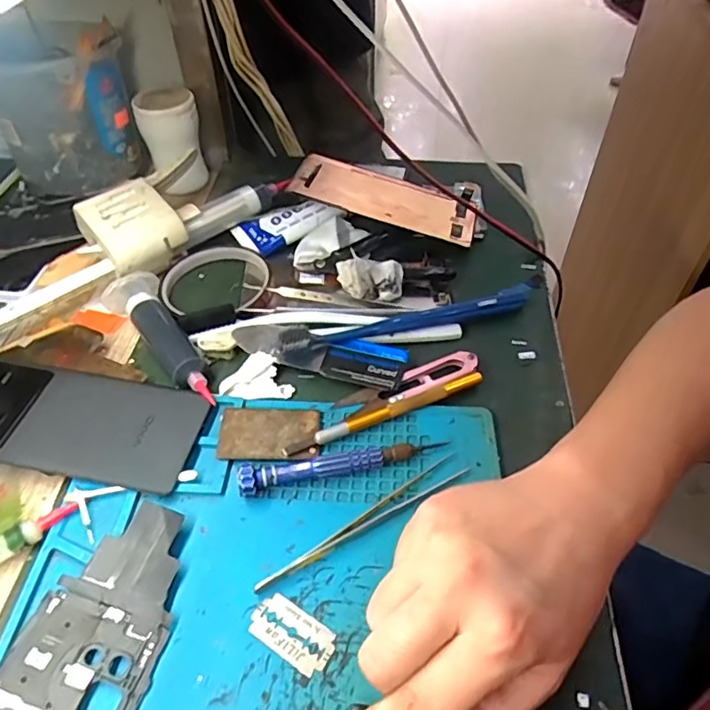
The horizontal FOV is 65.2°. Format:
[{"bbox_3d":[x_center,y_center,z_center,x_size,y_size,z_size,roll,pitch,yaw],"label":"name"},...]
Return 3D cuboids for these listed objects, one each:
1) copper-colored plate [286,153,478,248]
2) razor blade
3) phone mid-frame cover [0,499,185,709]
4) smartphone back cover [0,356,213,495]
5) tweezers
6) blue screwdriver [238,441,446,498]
[{"bbox_3d":[0.027,-0.140,0.487,0.162,0.010,0.071,19,49,2],"label":"copper-colored plate"},{"bbox_3d":[-0.031,0.133,0.267,0.042,0.004,0.023,26,53,21],"label":"razor blade"},{"bbox_3d":[-0.119,0.124,0.270,0.064,0.005,0.104,16,52,5],"label":"phone mid-frame cover"},{"bbox_3d":[-0.176,0.037,0.342,0.158,0.013,0.073,8,49,7],"label":"smartphone back cover"},{"bbox_3d":[0.006,0.090,0.304,0.132,0.006,0.013,-25,53,-21],"label":"tweezers"},{"bbox_3d":[-0.006,0.060,0.323,0.121,0.016,0.017,-10,49,-9],"label":"blue screwdriver"}]

